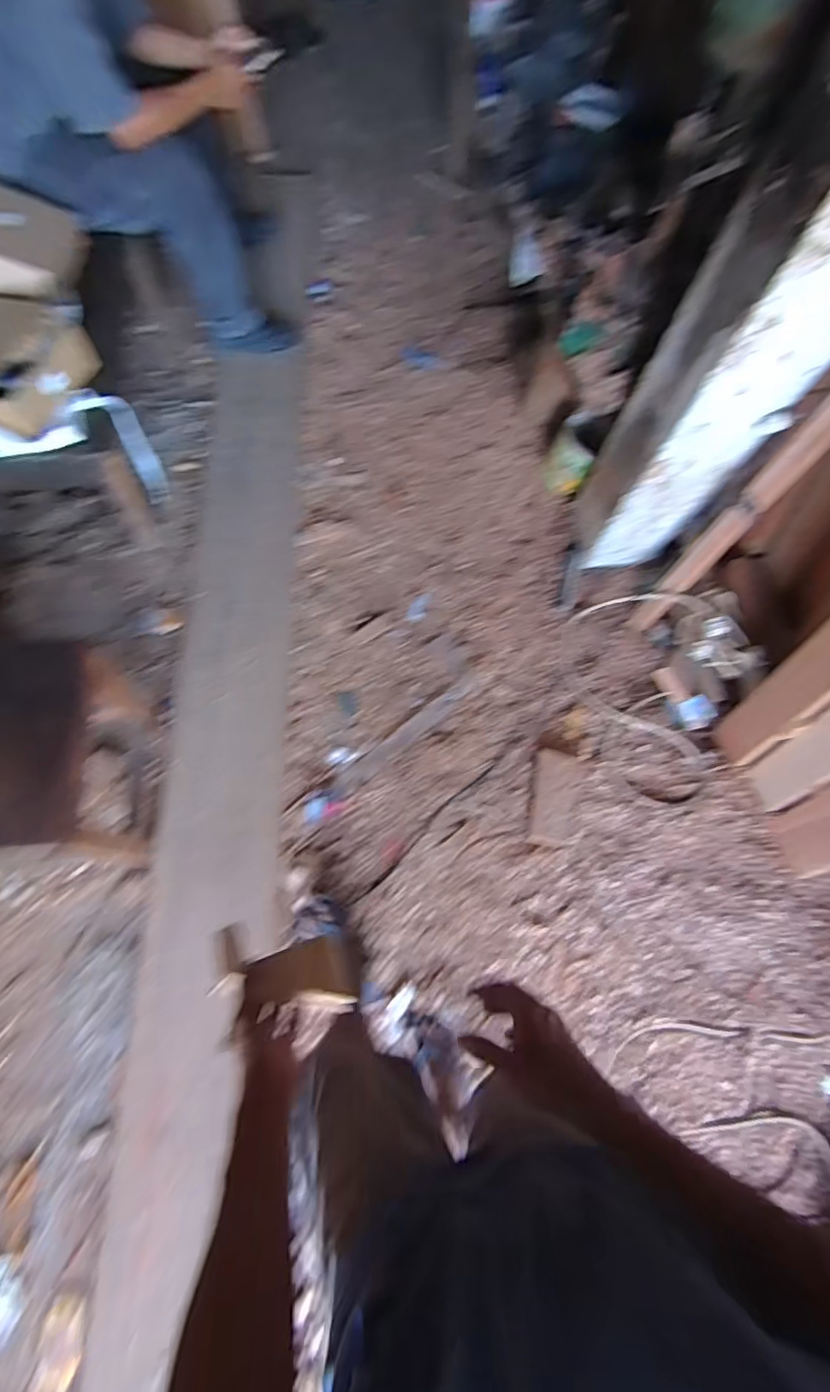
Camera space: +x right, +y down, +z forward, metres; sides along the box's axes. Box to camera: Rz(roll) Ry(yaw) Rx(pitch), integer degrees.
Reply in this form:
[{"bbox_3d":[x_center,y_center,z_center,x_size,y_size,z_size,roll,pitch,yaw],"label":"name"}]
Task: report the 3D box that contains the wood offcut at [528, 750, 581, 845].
[{"bbox_3d":[0.351,0.252,1.353,0.109,0.051,0.230,12,69,3],"label":"wood offcut"}]

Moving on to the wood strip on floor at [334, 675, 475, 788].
[{"bbox_3d":[-0.016,0.089,1.428,0.452,0.016,0.044,-38,75,-15],"label":"wood strip on floor"}]

